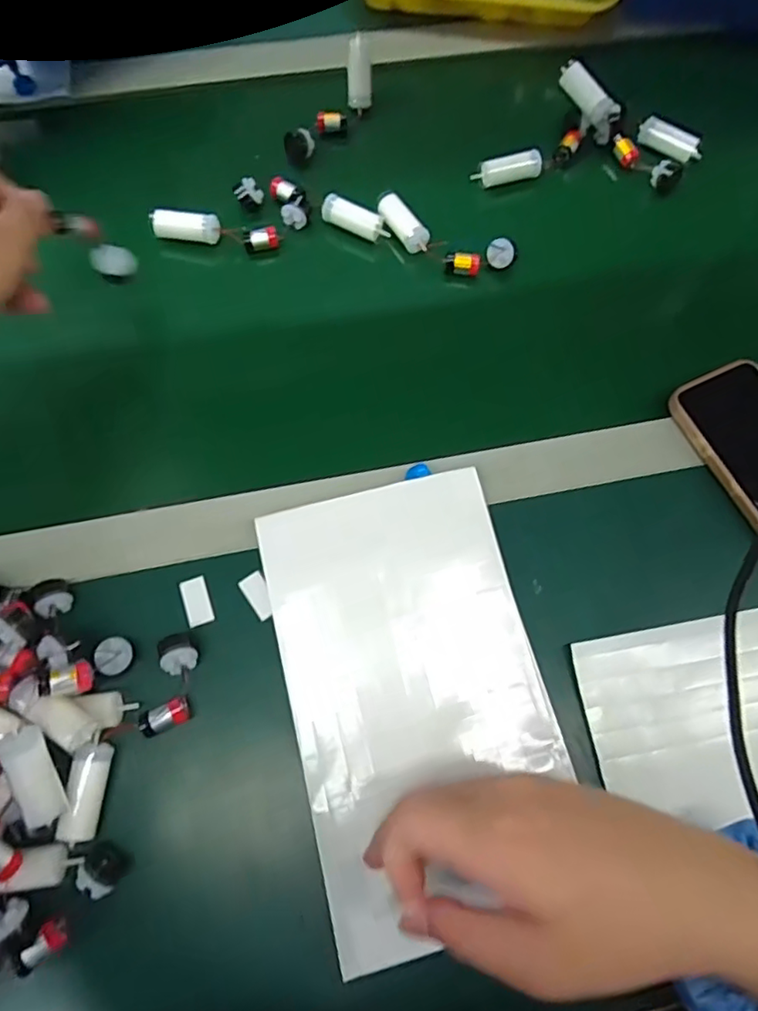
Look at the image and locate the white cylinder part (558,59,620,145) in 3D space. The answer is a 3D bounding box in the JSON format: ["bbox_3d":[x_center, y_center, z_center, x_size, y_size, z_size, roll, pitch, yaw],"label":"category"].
[{"bbox_3d":[0.185,-0.352,0.509,0.069,0.028,0.024,45,73,-20],"label":"white cylinder part"}]

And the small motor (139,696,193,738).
[{"bbox_3d":[-0.126,0.126,0.349,0.026,0.020,0.015,-24,74,-10],"label":"small motor"}]

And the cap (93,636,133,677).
[{"bbox_3d":[-0.159,0.091,0.354,0.022,0.012,0.022,3,73,-12],"label":"cap"}]

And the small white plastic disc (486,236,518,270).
[{"bbox_3d":[0.098,-0.202,0.471,0.023,0.024,0.009,57,40,-5],"label":"small white plastic disc"}]

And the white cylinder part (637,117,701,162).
[{"bbox_3d":[0.258,-0.323,0.523,0.057,0.020,0.019,35,74,10],"label":"white cylinder part"}]

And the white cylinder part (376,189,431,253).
[{"bbox_3d":[0.020,-0.231,0.485,0.020,0.022,0.056,-31,75,-12],"label":"white cylinder part"}]

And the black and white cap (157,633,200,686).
[{"bbox_3d":[-0.121,0.093,0.359,0.020,0.021,0.028,-24,74,-10],"label":"black and white cap"}]

